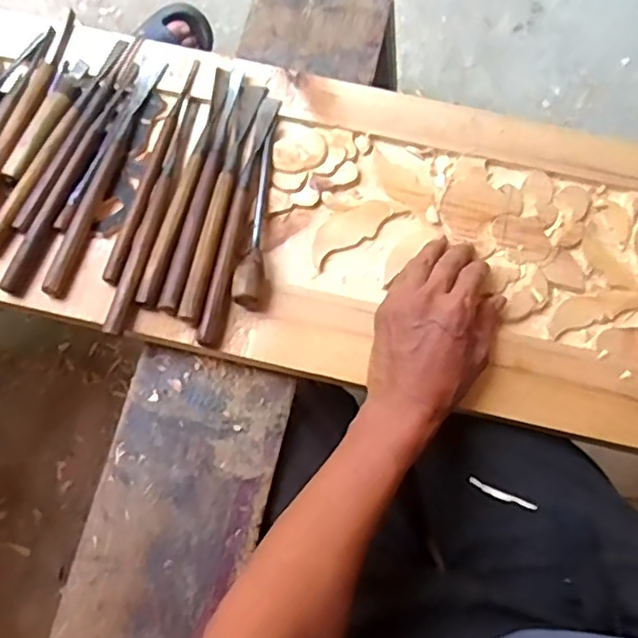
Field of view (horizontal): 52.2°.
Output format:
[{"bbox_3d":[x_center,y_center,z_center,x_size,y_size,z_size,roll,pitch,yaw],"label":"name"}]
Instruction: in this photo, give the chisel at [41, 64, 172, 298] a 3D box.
[{"bbox_3d":[-0.201,-0.137,0.614,0.022,0.013,0.251,16,73,4],"label":"chisel"}]

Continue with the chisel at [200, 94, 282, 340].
[{"bbox_3d":[-0.073,-0.100,0.603,0.020,0.016,0.257,10,73,2],"label":"chisel"}]

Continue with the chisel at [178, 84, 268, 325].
[{"bbox_3d":[-0.088,-0.115,0.602,0.019,0.015,0.252,12,73,3],"label":"chisel"}]

